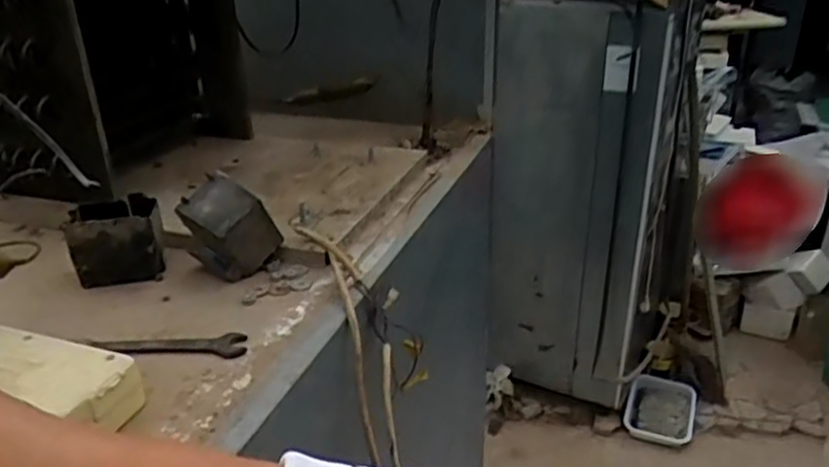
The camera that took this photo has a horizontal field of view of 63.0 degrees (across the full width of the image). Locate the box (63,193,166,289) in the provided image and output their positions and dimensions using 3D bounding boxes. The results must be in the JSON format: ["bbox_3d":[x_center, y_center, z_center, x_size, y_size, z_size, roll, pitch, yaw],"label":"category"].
[{"bbox_3d":[-0.257,0.006,0.588,0.072,0.058,0.062,-6,25,-14],"label":"box"}]

